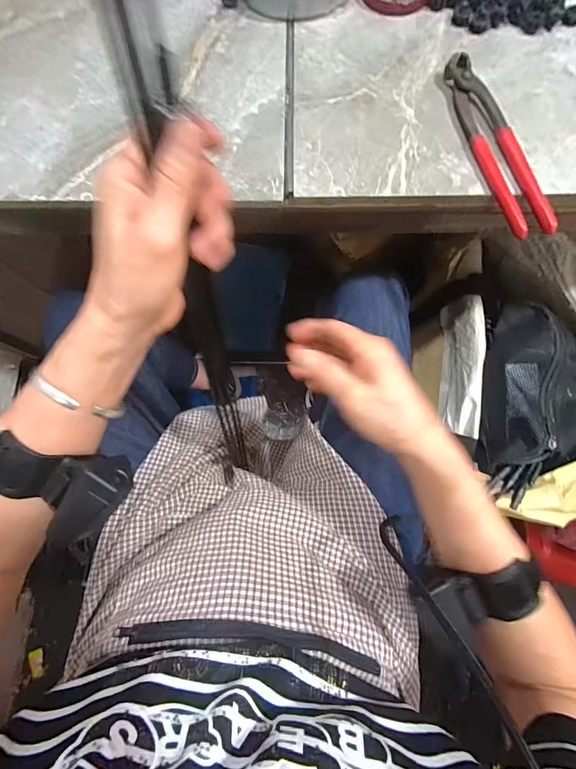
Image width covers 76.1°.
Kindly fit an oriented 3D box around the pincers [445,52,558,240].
[{"bbox_3d":[0.198,-0.229,0.352,0.038,0.016,0.201,-14,78,-2],"label":"pincers"}]

